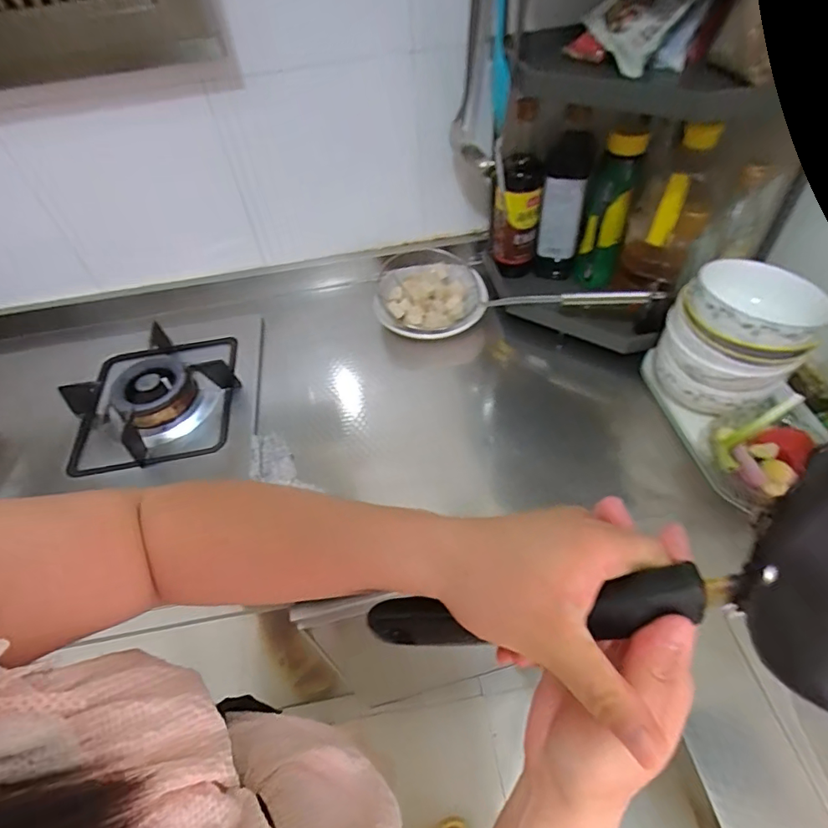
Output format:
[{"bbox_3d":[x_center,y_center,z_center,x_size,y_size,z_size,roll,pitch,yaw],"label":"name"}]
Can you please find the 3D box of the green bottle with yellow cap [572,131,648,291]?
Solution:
[{"bbox_3d":[0.303,-0.309,0.774,0.065,0.224,0.053,13,53,16],"label":"green bottle with yellow cap"}]

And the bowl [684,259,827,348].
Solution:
[{"bbox_3d":[0.391,-0.124,0.575,0.130,0.047,0.130,-3,50,3],"label":"bowl"}]

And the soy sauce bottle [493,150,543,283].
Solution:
[{"bbox_3d":[0.170,-0.321,0.819,0.072,0.195,0.057,1,51,7],"label":"soy sauce bottle"}]

